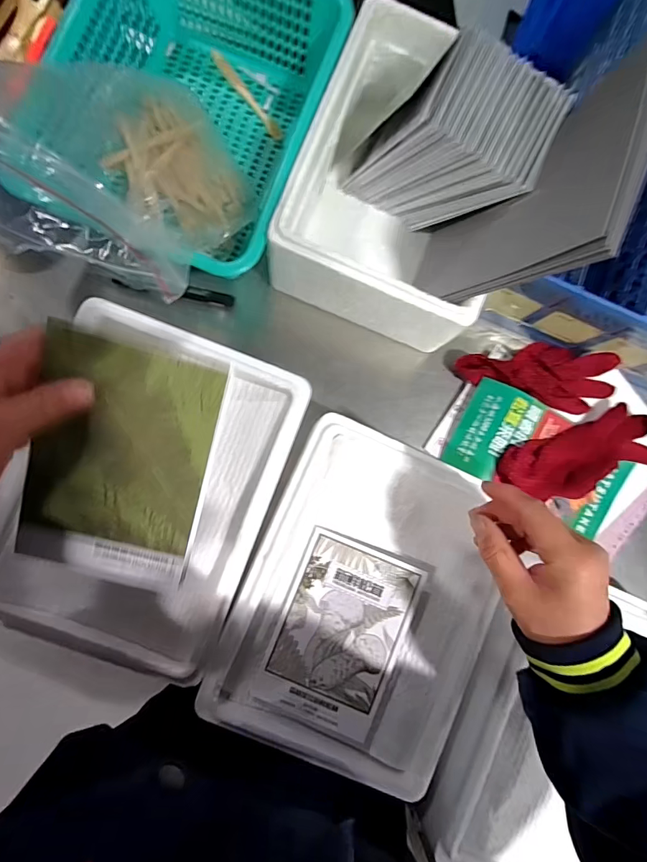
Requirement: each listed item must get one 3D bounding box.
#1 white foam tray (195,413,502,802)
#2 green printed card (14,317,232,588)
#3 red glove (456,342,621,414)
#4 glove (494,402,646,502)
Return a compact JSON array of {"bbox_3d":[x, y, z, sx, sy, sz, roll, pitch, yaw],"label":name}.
[{"bbox_3d":[0.045,0.161,0.396,0.231,0.026,0.297,23,84,-3],"label":"white foam tray"},{"bbox_3d":[-0.136,0.024,0.277,0.113,0.005,0.160,16,101,-6],"label":"green printed card"},{"bbox_3d":[0.263,-0.070,0.513,0.183,0.032,0.081,7,85,8],"label":"red glove"},{"bbox_3d":[0.304,0.033,0.492,0.188,0.022,0.080,-21,88,-7],"label":"glove"}]

